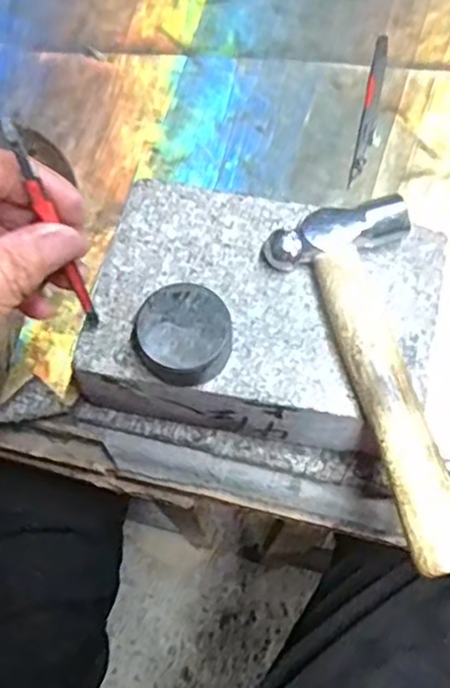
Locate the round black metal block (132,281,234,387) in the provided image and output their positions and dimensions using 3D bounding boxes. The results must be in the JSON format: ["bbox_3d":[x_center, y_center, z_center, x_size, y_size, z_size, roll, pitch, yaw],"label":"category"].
[{"bbox_3d":[-0.016,-0.004,0.278,0.037,0.020,0.036,1,71,-2],"label":"round black metal block"}]

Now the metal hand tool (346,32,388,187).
[{"bbox_3d":[0.085,-0.138,0.400,0.009,0.004,0.107,12,70,5],"label":"metal hand tool"}]

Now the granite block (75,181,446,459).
[{"bbox_3d":[0.017,-0.006,0.322,0.147,0.062,0.105,13,71,3],"label":"granite block"}]

